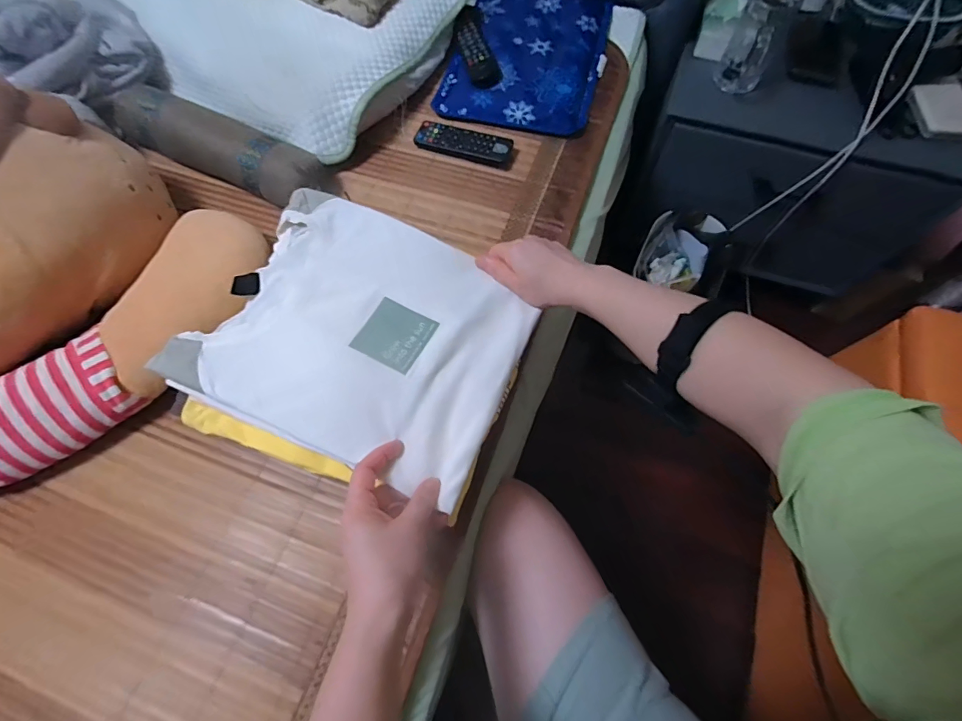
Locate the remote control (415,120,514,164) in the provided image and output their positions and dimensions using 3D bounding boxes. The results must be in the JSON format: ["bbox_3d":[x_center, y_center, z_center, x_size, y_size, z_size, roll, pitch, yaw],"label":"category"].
[{"bbox_3d":[-0.027,-0.328,0.676,0.146,0.020,0.043,18,68,10],"label":"remote control"}]

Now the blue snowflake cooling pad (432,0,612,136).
[{"bbox_3d":[0.083,-0.532,0.762,0.245,0.024,0.349,12,67,7],"label":"blue snowflake cooling pad"}]

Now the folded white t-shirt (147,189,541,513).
[{"bbox_3d":[-0.116,-0.031,0.439,0.308,0.034,0.244,23,69,12],"label":"folded white t-shirt"}]

